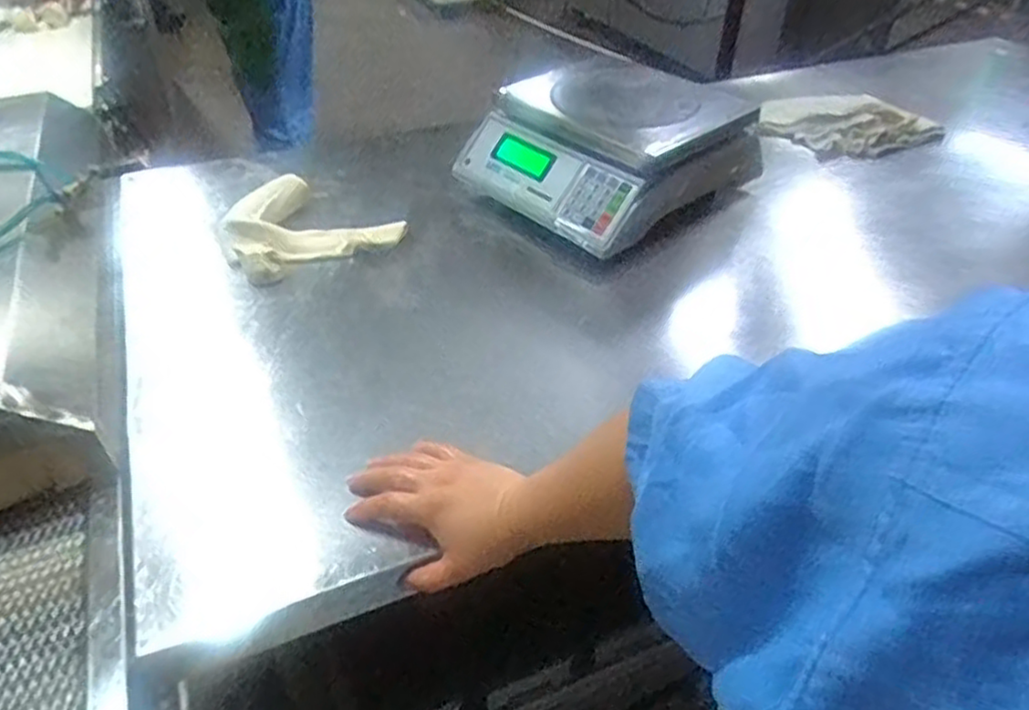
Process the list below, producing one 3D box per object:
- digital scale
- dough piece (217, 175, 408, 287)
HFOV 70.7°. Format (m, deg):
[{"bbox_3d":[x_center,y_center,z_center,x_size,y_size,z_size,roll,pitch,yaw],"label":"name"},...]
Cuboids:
[{"bbox_3d":[0.122,-0.292,0.978,0.310,0.116,0.312,31,47,32],"label":"digital scale"},{"bbox_3d":[-0.263,-0.163,0.905,0.203,0.043,0.176,-25,45,-29],"label":"dough piece"}]

